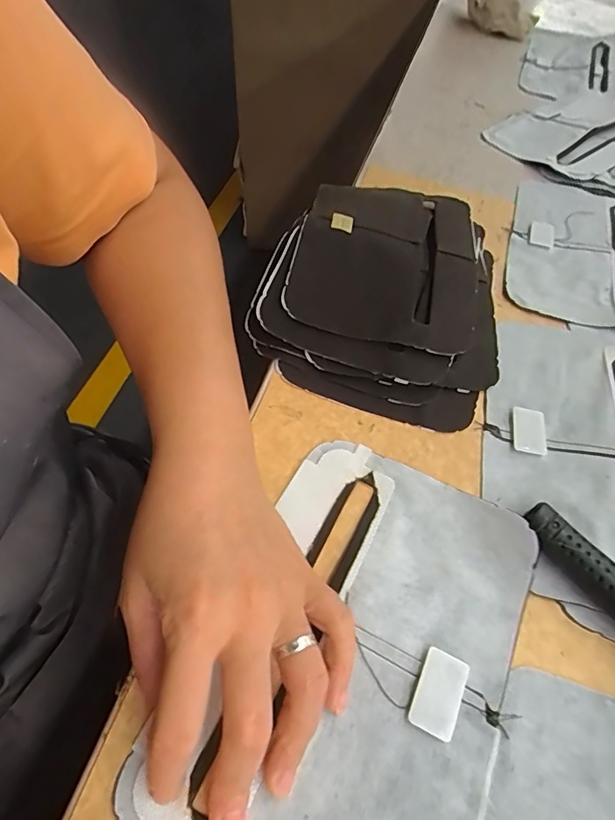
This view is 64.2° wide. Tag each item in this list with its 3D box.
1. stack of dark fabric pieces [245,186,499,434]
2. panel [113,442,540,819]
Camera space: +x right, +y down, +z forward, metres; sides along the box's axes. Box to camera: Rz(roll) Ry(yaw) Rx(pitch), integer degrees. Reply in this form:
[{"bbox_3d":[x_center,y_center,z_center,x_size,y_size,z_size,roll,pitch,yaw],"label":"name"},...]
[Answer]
[{"bbox_3d":[0.062,-0.099,0.353,0.157,0.029,0.221,17,55,9],"label":"stack of dark fabric pieces"},{"bbox_3d":[0.022,0.108,0.220,0.125,0.009,0.194,23,56,13],"label":"panel"}]

